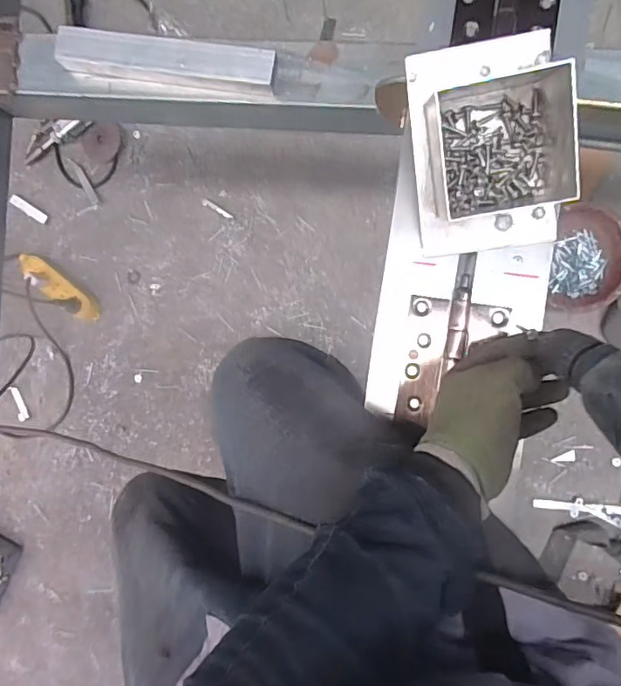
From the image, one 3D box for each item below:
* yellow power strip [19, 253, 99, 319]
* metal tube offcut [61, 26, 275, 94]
[{"bbox_3d":[-0.550,-0.123,1.147,0.208,0.066,0.050,39,93,5],"label":"yellow power strip"},{"bbox_3d":[-0.175,-0.335,0.634,0.271,0.040,0.049,11,91,6],"label":"metal tube offcut"}]

